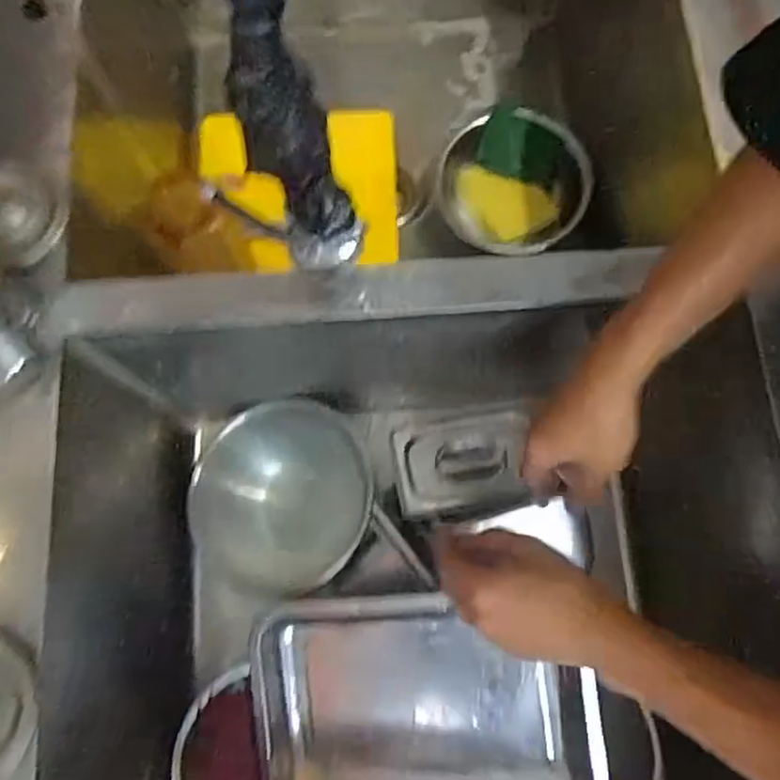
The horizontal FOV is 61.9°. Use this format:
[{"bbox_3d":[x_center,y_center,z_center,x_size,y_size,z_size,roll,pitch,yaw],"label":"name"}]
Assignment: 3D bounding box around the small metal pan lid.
[{"bbox_3d":[0.086,0.080,0.736,0.160,0.028,0.115,-7,75,-3],"label":"small metal pan lid"}]

